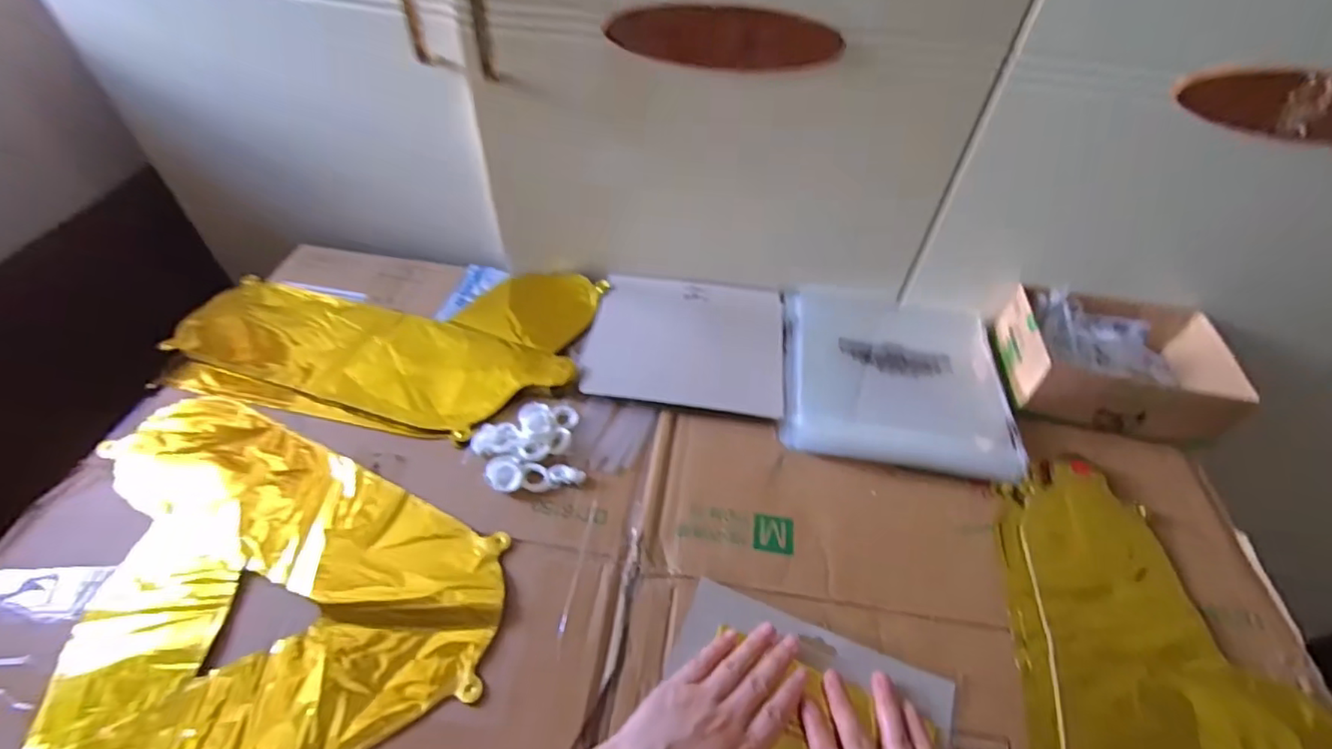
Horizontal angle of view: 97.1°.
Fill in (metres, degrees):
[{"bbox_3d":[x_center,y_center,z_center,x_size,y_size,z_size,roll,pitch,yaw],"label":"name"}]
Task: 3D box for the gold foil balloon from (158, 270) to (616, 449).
[{"bbox_3d":[-0.292,-0.044,0.615,0.405,0.033,0.228,11,51,5],"label":"gold foil balloon"}]

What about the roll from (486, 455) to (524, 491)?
[{"bbox_3d":[-0.137,0.082,0.497,0.028,0.010,0.036,-28,58,-24],"label":"roll"}]

